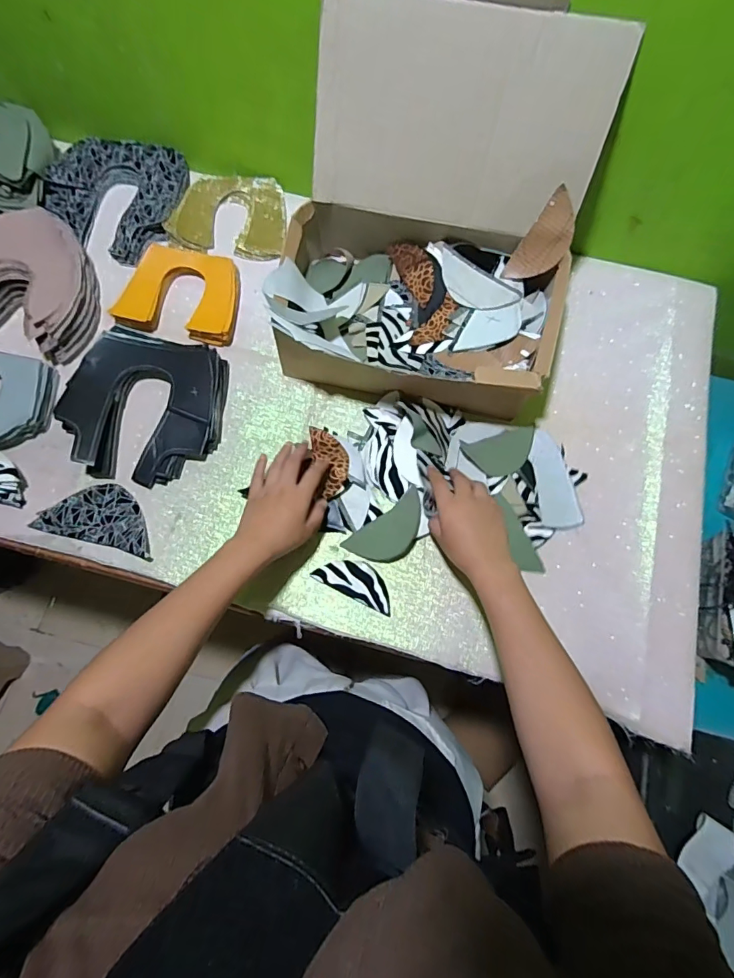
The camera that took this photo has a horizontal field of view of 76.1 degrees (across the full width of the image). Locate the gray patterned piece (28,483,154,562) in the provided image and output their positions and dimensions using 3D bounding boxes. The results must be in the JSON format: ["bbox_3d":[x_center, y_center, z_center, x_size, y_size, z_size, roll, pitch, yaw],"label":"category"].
[{"bbox_3d":[-0.323,0.030,0.572,0.146,0.011,0.073,15,73,4],"label":"gray patterned piece"}]

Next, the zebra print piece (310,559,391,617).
[{"bbox_3d":[-0.012,0.109,0.561,0.098,0.007,0.043,26,76,7],"label":"zebra print piece"}]

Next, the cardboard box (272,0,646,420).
[{"bbox_3d":[0.074,-0.293,0.535,0.338,0.260,0.317,8,75,2],"label":"cardboard box"}]

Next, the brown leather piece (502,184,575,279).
[{"bbox_3d":[0.219,-0.300,0.574,0.051,0.105,0.004,33,42,-2],"label":"brown leather piece"}]

